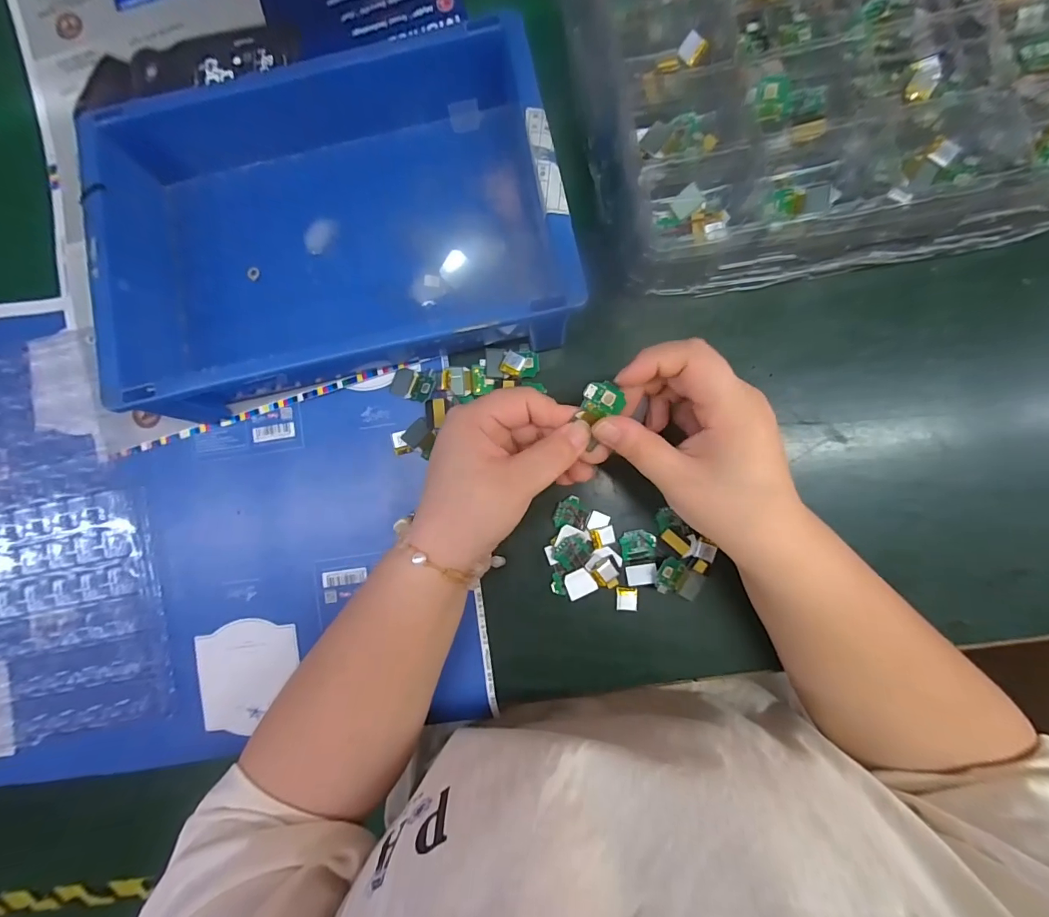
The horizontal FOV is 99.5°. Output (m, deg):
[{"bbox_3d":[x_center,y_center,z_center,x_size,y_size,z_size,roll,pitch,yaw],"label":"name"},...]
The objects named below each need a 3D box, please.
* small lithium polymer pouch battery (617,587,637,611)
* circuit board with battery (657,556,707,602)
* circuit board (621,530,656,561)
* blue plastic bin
[{"bbox_3d":[0.074,0.101,0.320,0.015,0.004,0.017,1,86,3],"label":"small lithium polymer pouch battery"},{"bbox_3d":[0.110,0.087,0.314,0.037,0.004,0.025,32,83,-19],"label":"circuit board with battery"},{"bbox_3d":[0.082,0.063,0.321,0.024,0.004,0.022,-6,86,3],"label":"circuit board"},{"bbox_3d":[-0.133,-0.174,0.314,0.304,0.070,0.242,-12,86,2],"label":"blue plastic bin"}]

